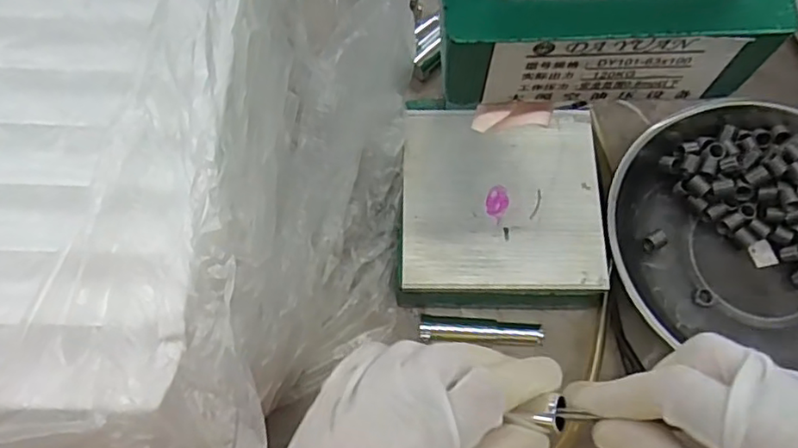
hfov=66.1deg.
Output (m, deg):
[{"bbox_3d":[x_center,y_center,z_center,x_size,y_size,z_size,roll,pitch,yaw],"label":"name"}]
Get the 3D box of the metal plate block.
[{"bbox_3d":[0.063,-0.012,0.395,0.122,0.044,0.124,0,68,0],"label":"metal plate block"}]

